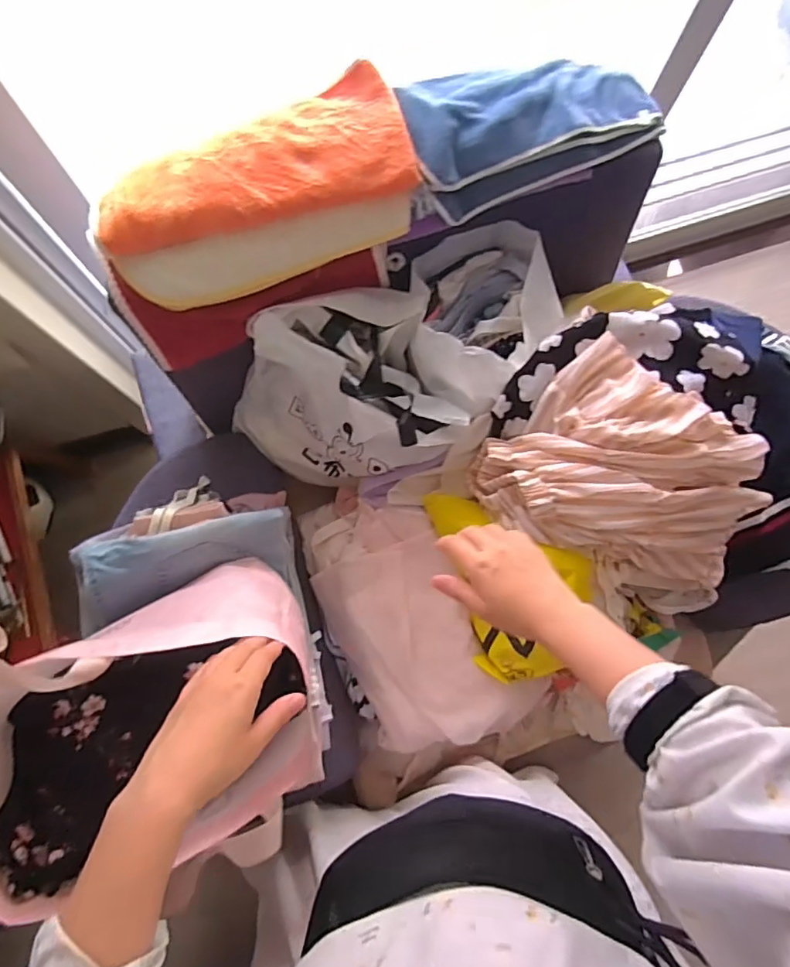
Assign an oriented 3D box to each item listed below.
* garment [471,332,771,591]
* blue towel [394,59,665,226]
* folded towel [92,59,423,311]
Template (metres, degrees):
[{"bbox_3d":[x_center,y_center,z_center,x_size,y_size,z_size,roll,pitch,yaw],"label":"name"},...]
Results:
[{"bbox_3d":[0.298,-0.001,0.692,0.352,0.143,0.238,32,79,6],"label":"garment"},{"bbox_3d":[0.169,-0.467,0.691,0.319,0.073,0.165,-21,79,-5],"label":"blue towel"},{"bbox_3d":[-0.165,-0.346,0.665,0.379,0.099,0.158,-25,79,-6],"label":"folded towel"}]

